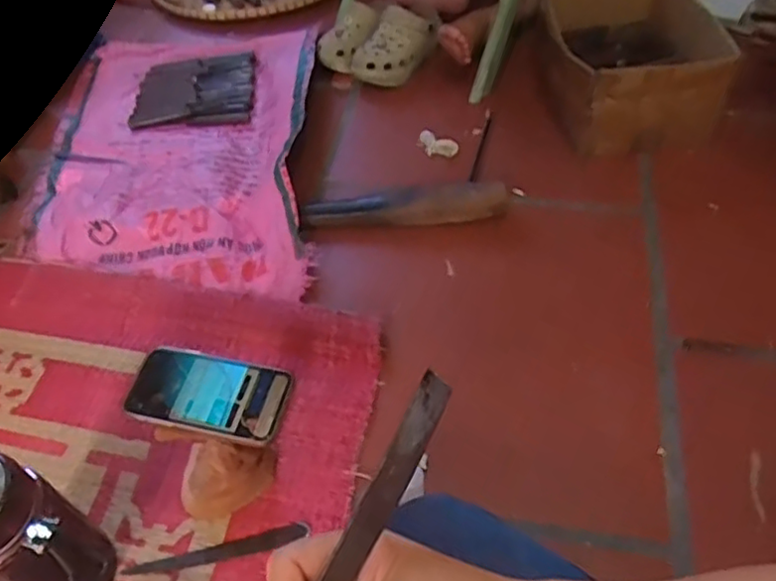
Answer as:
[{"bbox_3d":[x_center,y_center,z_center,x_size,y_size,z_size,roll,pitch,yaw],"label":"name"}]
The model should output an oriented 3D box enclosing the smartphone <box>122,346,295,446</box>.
[{"bbox_3d":[-0.168,0.094,0.609,0.148,0.015,0.079,8,50,12],"label":"smartphone"}]

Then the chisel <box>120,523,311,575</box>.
[{"bbox_3d":[-0.182,0.282,0.698,0.194,0.010,0.022,-12,50,-7],"label":"chisel"}]

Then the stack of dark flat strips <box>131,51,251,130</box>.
[{"bbox_3d":[-0.364,-0.382,1.216,0.218,0.032,0.206,-5,49,0],"label":"stack of dark flat strips"}]

